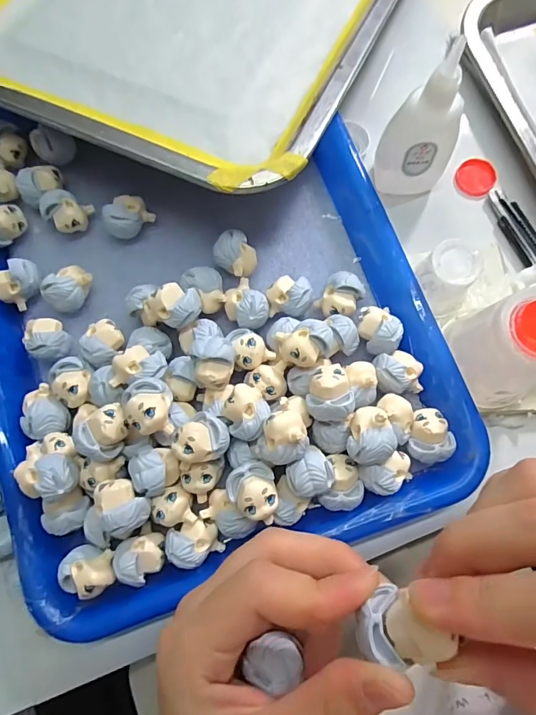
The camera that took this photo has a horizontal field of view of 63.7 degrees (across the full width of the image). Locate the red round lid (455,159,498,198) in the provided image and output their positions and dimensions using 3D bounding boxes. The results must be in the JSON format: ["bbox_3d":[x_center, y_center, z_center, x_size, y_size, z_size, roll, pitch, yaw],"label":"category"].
[{"bbox_3d":[0.140,-0.121,0.290,0.025,0.004,0.025,0,78,1],"label":"red round lid"}]

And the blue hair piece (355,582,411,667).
[{"bbox_3d":[0.035,0.084,0.136,0.016,0.014,0.020,3,78,2],"label":"blue hair piece"}]

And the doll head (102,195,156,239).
[{"bbox_3d":[-0.088,-0.087,0.270,0.019,0.022,0.027,39,82,8],"label":"doll head"}]

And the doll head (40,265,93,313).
[{"bbox_3d":[-0.119,-0.041,0.261,0.020,0.023,0.027,32,81,7],"label":"doll head"}]

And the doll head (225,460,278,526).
[{"bbox_3d":[-0.007,0.066,0.212,0.023,0.023,0.028,-10,78,-1],"label":"doll head"}]

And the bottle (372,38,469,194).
[{"bbox_3d":[0.092,-0.136,0.251,0.042,0.093,0.027,18,68,5],"label":"bottle"}]

